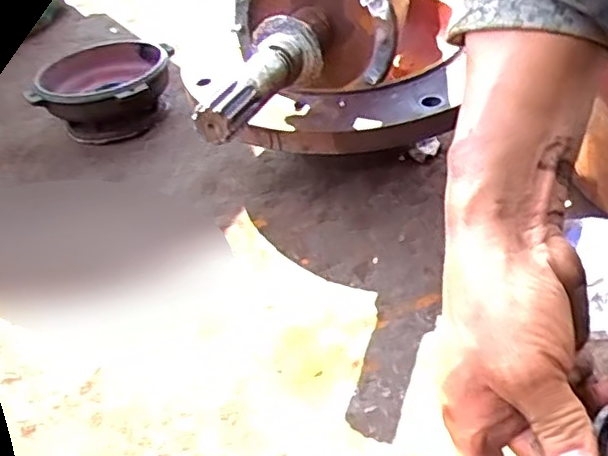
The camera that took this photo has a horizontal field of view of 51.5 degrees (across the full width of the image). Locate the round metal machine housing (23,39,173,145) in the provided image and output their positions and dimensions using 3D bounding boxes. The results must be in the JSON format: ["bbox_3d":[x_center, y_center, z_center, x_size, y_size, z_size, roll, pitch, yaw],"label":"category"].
[{"bbox_3d":[-0.268,-0.182,0.868,0.168,0.086,0.150,-8,38,-1],"label":"round metal machine housing"}]

